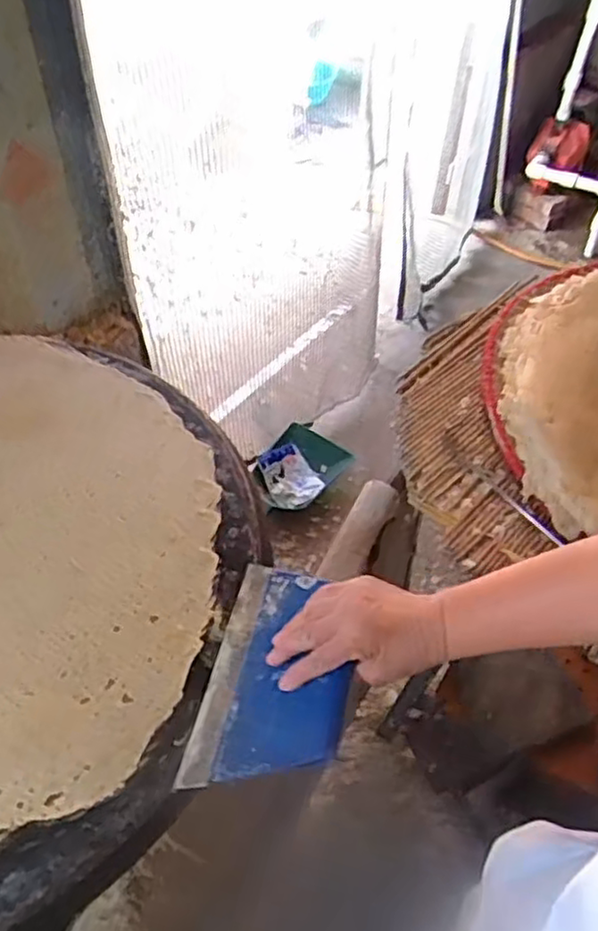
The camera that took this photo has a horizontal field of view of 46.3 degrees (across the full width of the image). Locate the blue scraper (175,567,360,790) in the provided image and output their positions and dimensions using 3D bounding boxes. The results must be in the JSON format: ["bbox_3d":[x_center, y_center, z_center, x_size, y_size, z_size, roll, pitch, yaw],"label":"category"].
[{"bbox_3d":[-0.017,0.163,0.557,0.132,0.008,0.184,-6,48,31],"label":"blue scraper"}]

